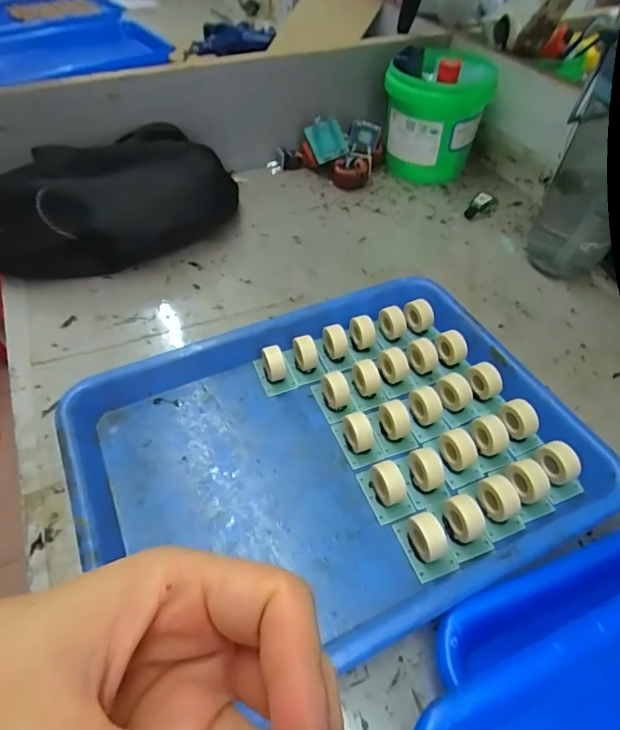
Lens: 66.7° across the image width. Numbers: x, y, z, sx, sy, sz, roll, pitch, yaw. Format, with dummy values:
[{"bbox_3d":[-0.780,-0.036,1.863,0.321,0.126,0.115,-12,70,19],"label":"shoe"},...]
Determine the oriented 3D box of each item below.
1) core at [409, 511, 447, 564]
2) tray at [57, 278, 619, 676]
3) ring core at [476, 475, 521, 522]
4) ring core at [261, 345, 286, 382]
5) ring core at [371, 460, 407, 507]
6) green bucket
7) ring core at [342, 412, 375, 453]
[{"bbox_3d":[0.072,0.107,0.289,0.017,0.023,0.026,-24,54,-20],"label":"core"},{"bbox_3d":[0.015,0.058,0.330,0.324,0.031,0.238,-20,52,-17],"label":"tray"},{"bbox_3d":[0.123,0.087,0.306,0.019,0.025,0.025,-24,54,-20],"label":"ring core"},{"bbox_3d":[-0.029,-0.002,0.380,0.016,0.027,0.027,-12,50,-11],"label":"ring core"},{"bbox_3d":[0.052,0.081,0.312,0.017,0.024,0.025,-17,52,-15],"label":"ring core"},{"bbox_3d":[0.158,-0.317,0.592,0.122,0.131,0.128,12,50,10],"label":"green bucket"},{"bbox_3d":[0.034,0.047,0.337,0.015,0.028,0.026,-14,51,-13],"label":"ring core"}]

